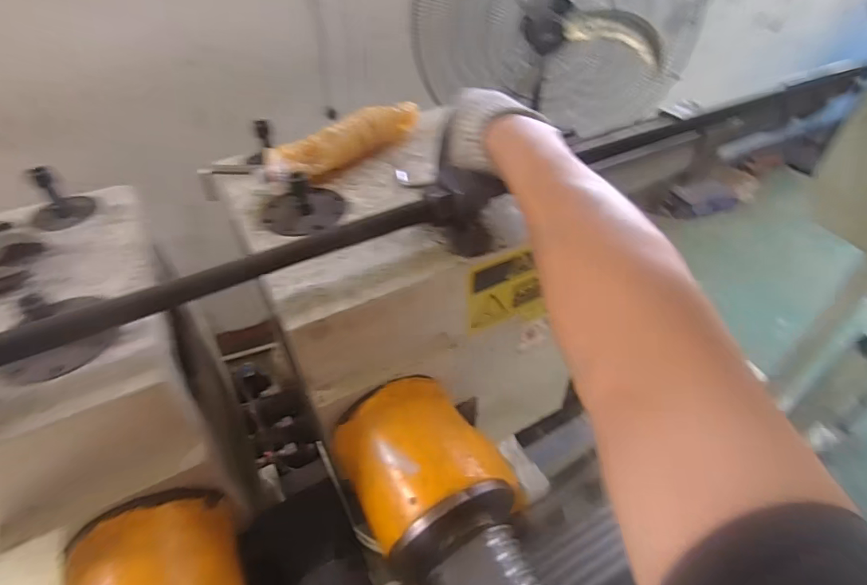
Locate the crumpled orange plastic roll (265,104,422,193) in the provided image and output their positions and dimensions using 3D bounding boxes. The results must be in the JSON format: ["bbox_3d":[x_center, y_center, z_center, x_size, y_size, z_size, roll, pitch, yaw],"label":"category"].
[{"bbox_3d":[-0.103,-0.187,0.575,0.047,0.049,0.224,30,51,28],"label":"crumpled orange plastic roll"}]

